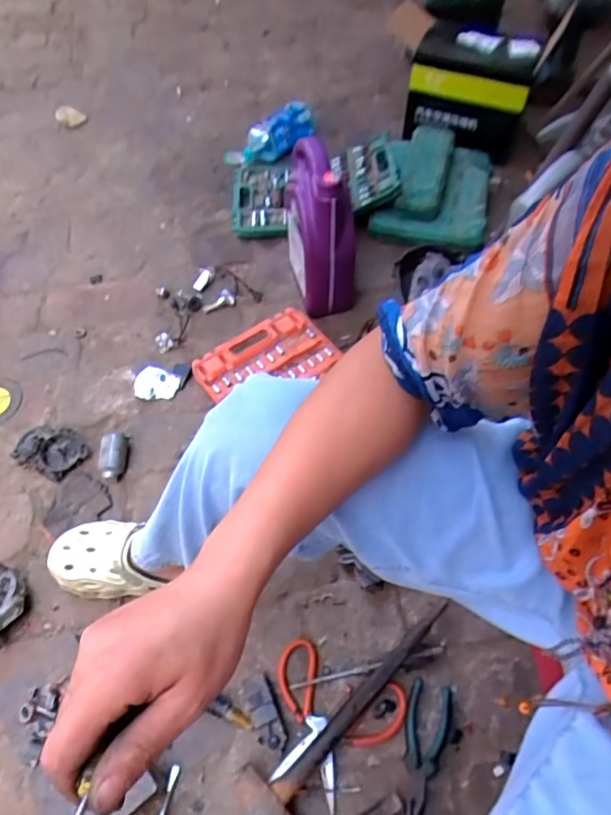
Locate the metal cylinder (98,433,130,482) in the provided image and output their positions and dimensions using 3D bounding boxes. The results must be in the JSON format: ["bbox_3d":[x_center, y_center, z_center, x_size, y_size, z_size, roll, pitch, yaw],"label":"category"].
[{"bbox_3d":[-0.323,0.082,0.916,0.045,0.039,0.072,0,57,0],"label":"metal cylinder"}]

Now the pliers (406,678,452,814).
[{"bbox_3d":[0.153,0.453,0.690,0.056,0.017,0.191,10,58,6],"label":"pliers"}]

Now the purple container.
[{"bbox_3d":[0.028,-0.336,1.036,0.125,0.310,0.190,-3,57,-2],"label":"purple container"}]

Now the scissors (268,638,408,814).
[{"bbox_3d":[0.029,0.417,0.717,0.177,0.013,0.163,20,59,13],"label":"scissors"}]

